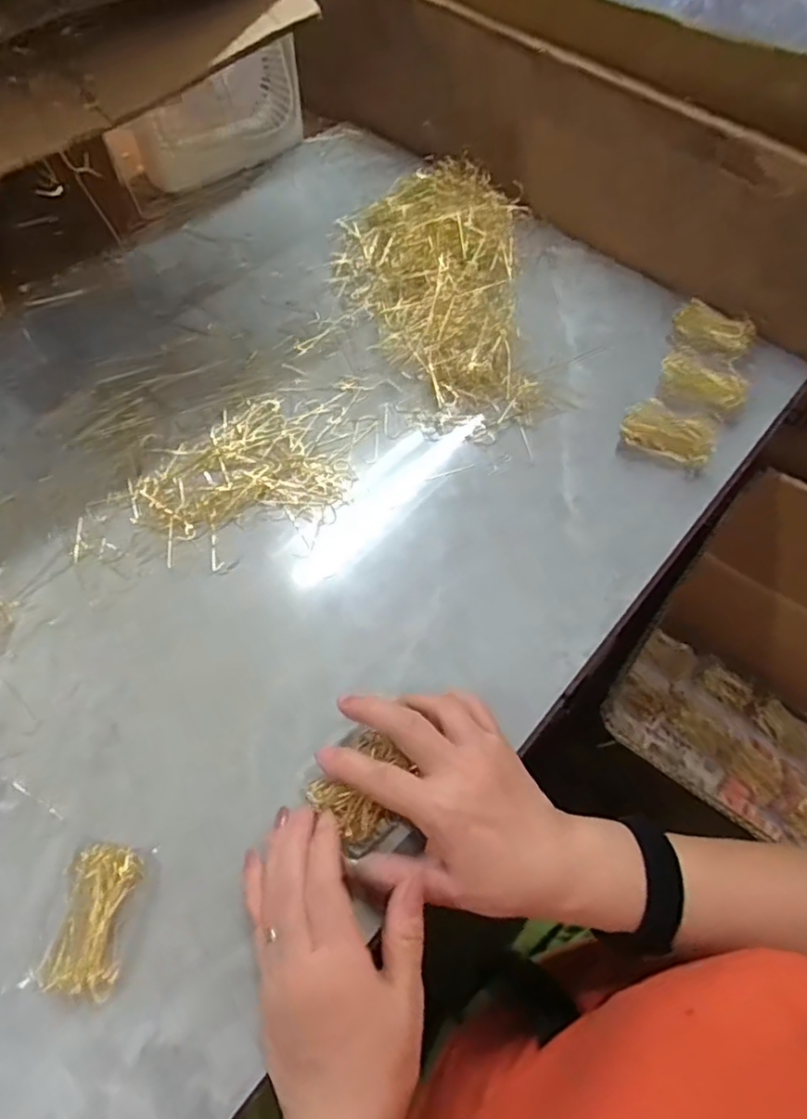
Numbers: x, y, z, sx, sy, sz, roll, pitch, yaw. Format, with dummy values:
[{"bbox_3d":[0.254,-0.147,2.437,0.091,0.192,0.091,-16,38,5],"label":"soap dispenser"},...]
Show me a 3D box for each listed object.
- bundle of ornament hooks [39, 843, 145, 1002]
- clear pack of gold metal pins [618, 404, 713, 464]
[{"bbox_3d":[-0.167,0.194,0.338,0.035,0.019,0.069,5,61,1],"label":"bundle of ornament hooks"},{"bbox_3d":[0.218,-0.103,0.515,0.072,0.018,0.045,23,63,10],"label":"clear pack of gold metal pins"}]

